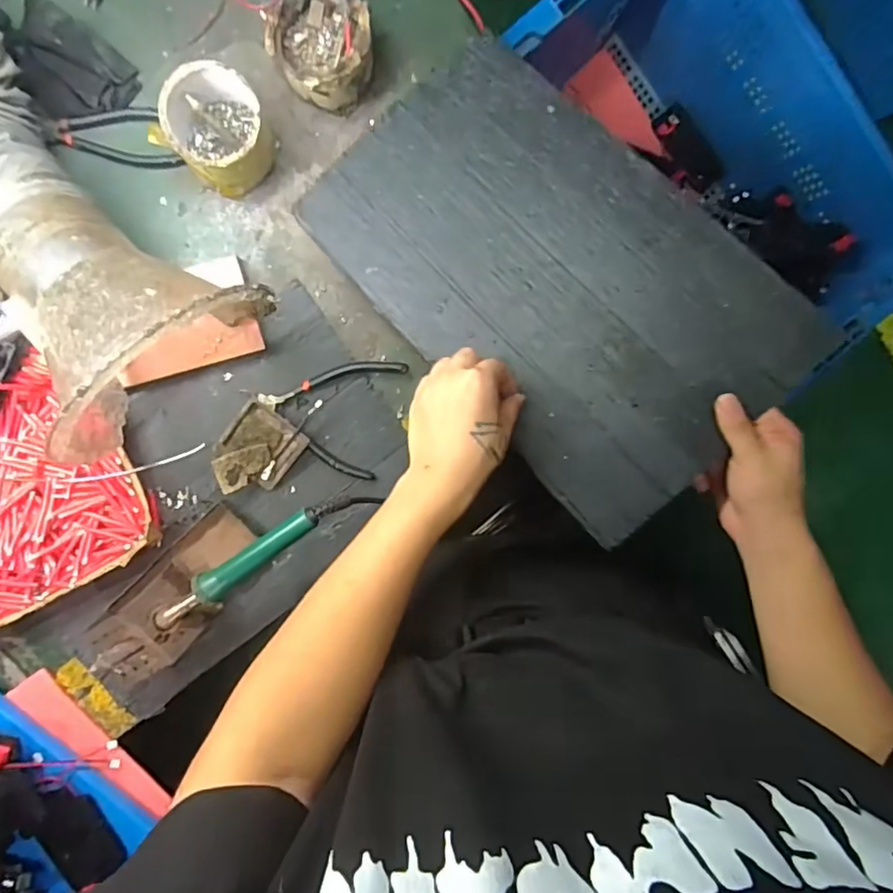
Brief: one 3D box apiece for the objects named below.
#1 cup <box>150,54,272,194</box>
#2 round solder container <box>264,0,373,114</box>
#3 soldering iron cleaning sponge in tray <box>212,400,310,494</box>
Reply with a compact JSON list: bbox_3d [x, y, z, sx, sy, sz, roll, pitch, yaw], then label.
[{"bbox_3d":[-0.202,-0.279,0.508,0.083,0.064,0.084,-1,98,-5],"label":"cup"},{"bbox_3d":[-0.110,-0.355,0.513,0.085,0.058,0.080,-1,98,-5],"label":"round solder container"},{"bbox_3d":[-0.189,0.007,0.569,0.069,0.023,0.087,39,93,-9],"label":"soldering iron cleaning sponge in tray"}]

